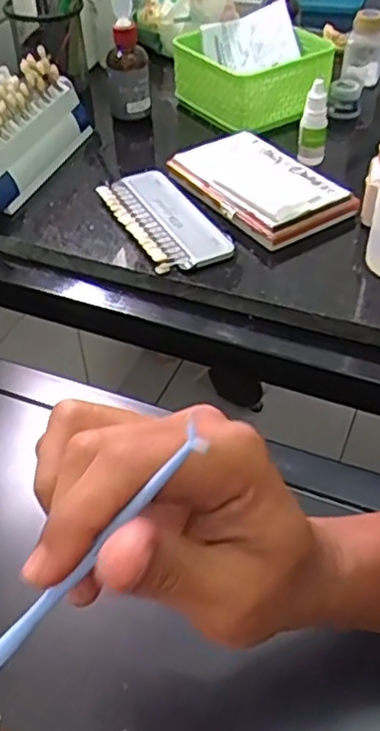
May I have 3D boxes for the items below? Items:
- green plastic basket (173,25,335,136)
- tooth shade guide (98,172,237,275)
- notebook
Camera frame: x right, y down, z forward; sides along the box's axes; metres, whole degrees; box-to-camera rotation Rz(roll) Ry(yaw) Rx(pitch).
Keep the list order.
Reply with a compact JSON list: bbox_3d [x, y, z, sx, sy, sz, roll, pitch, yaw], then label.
[{"bbox_3d":[0.071,-0.303,0.701,0.139,0.063,0.132,-21,48,-18],"label":"green plastic basket"},{"bbox_3d":[-0.023,-0.124,0.563,0.066,0.010,0.148,-20,48,-18],"label":"tooth shade guide"},{"bbox_3d":[0.061,-0.160,0.580,0.091,0.027,0.149,-26,50,-22],"label":"notebook"}]

